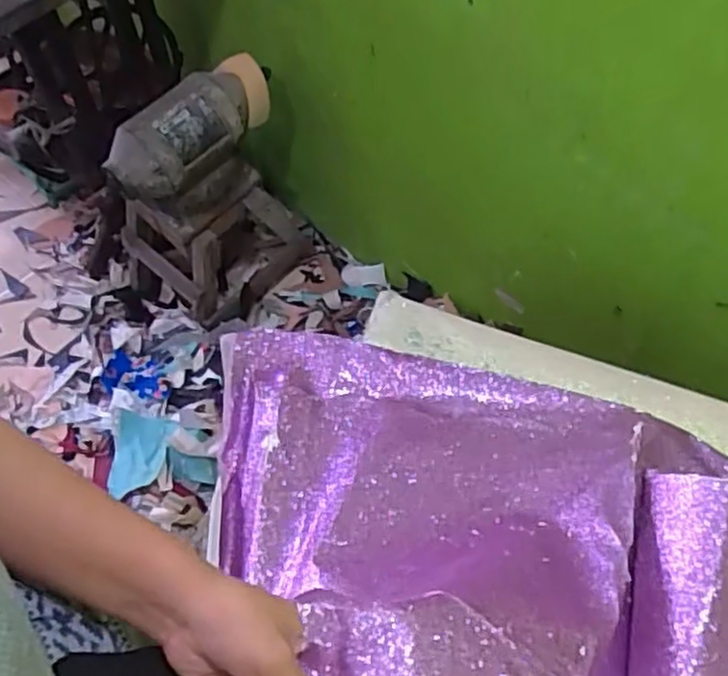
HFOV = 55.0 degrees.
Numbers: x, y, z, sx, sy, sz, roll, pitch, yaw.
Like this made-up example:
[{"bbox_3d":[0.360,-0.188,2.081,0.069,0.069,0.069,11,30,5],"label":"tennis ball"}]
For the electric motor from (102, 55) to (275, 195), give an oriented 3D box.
[{"bbox_3d":[-0.259,-0.325,1.082,0.111,0.111,0.295,40,68,19],"label":"electric motor"}]

